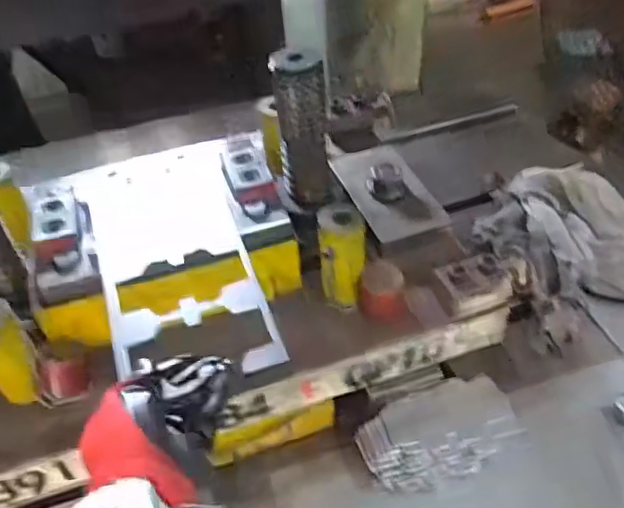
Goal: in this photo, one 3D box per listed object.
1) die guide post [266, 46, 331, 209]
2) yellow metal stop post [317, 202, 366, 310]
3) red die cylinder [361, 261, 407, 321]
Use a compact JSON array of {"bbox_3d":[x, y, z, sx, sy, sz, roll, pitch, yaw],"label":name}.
[{"bbox_3d":[-0.008,-0.113,0.590,0.045,0.150,0.037,-10,43,-5],"label":"die guide post"},{"bbox_3d":[0.029,0.005,0.580,0.041,0.101,0.039,-3,43,2],"label":"yellow metal stop post"},{"bbox_3d":[0.067,0.033,0.582,0.040,0.035,0.046,-1,43,4],"label":"red die cylinder"}]

